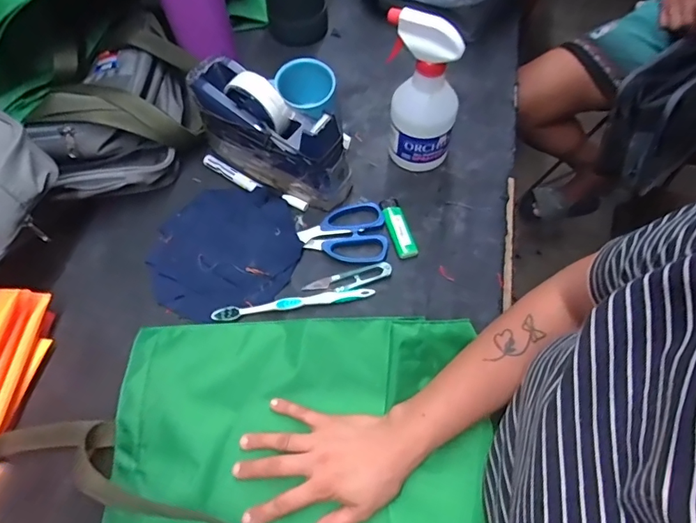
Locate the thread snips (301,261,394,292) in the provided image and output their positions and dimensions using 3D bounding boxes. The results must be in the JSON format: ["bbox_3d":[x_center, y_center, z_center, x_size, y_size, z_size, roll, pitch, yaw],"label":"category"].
[{"bbox_3d":[0.001,0.021,0.522,0.101,0.004,0.023,-14,63,-6],"label":"thread snips"}]

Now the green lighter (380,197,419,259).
[{"bbox_3d":[0.060,-0.042,0.551,0.024,0.009,0.084,-16,63,-7],"label":"green lighter"}]

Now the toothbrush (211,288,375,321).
[{"bbox_3d":[-0.061,0.046,0.507,0.179,0.009,0.017,-7,63,-3],"label":"toothbrush"}]

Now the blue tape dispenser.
[{"bbox_3d":[-0.093,-0.154,0.549,0.199,0.117,0.066,31,67,16],"label":"blue tape dispenser"}]

